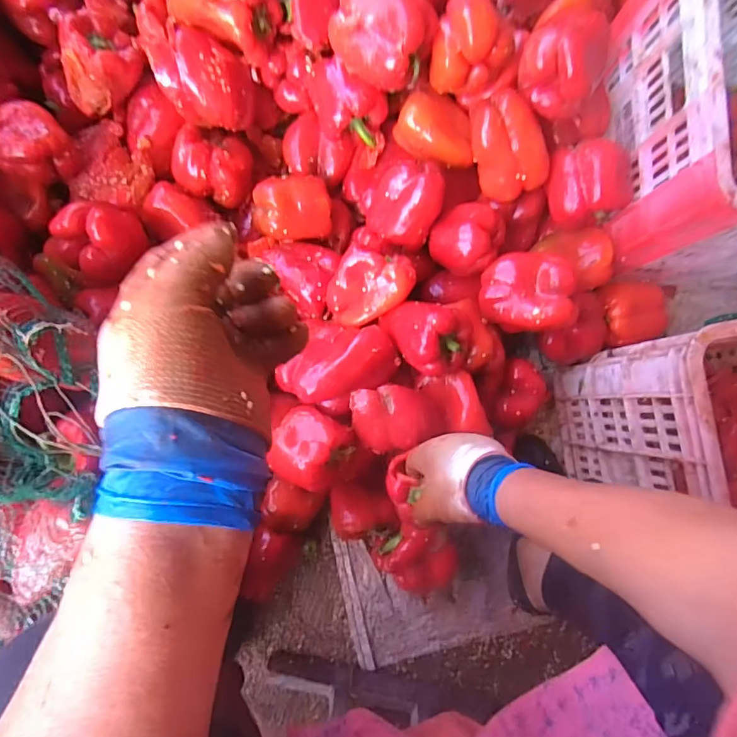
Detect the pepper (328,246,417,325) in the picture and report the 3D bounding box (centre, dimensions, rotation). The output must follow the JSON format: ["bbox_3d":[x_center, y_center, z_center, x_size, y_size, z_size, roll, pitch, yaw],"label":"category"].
[{"bbox_3d":[0.001,-0.100,0.588,0.096,0.054,0.091,0,86,-6],"label":"pepper"}]

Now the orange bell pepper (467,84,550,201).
[{"bbox_3d":[0.170,-0.275,0.595,0.083,0.070,0.117,-16,118,23],"label":"orange bell pepper"}]

